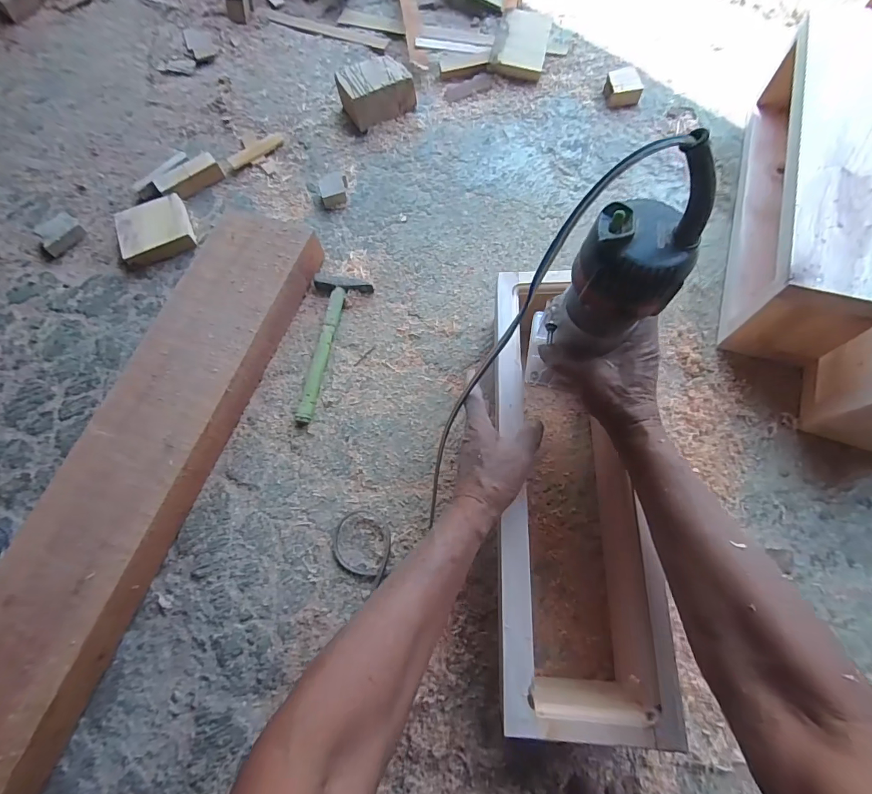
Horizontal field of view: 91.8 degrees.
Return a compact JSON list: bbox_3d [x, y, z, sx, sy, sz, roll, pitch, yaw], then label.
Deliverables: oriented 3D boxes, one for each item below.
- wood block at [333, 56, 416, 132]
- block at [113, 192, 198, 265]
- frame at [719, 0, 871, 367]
[{"bbox_3d":[-0.111,-0.570,0.788,0.121,0.061,0.101,-27,70,-9],"label":"wood block"},{"bbox_3d":[-0.478,-0.284,0.726,0.115,0.031,0.117,-21,69,-7],"label":"block"},{"bbox_3d":[0.508,-0.291,0.580,0.118,0.180,0.470,18,70,8],"label":"frame"}]

